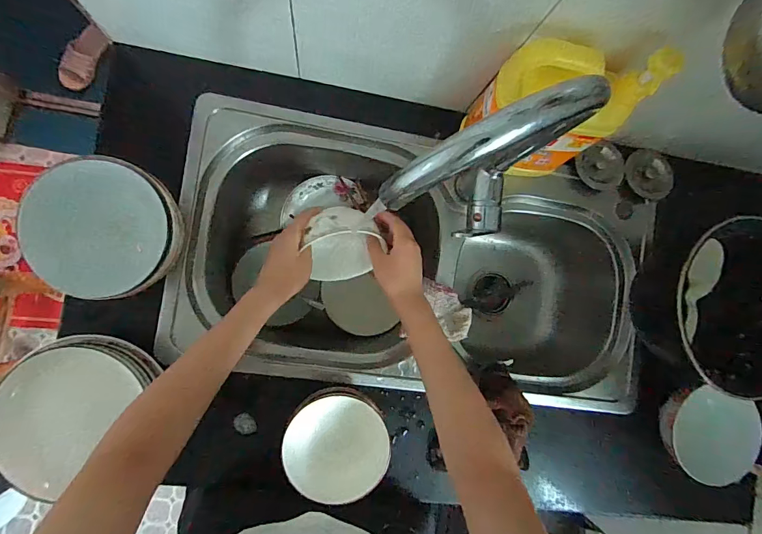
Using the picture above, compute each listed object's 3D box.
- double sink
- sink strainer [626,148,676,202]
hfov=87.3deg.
[{"bbox_3d":[0.051,0.004,0.689,0.711,0.223,0.363,12,87,-9],"label":"double sink"},{"bbox_3d":[0.431,-0.150,0.640,0.092,0.016,0.073,36,84,-7],"label":"sink strainer"}]

